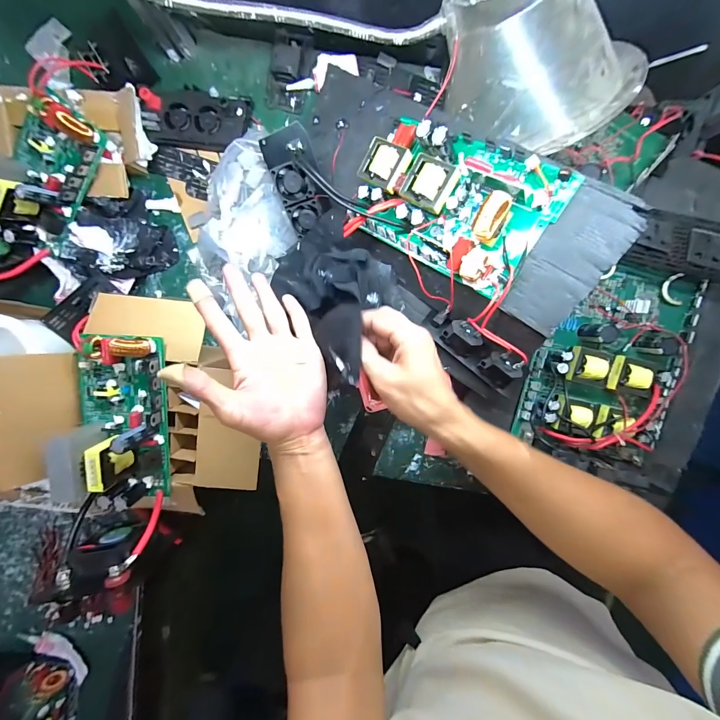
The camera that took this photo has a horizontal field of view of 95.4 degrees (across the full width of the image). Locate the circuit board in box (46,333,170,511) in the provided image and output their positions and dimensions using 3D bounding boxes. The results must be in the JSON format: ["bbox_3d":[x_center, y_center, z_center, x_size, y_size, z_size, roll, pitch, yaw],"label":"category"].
[{"bbox_3d":[-0.275,0.068,0.354,0.106,0.057,0.188,5,98,0],"label":"circuit board in box"}]

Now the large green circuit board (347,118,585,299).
[{"bbox_3d":[0.087,-0.169,0.336,0.208,0.056,0.135,35,104,15],"label":"large green circuit board"}]

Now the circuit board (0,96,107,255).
[{"bbox_3d":[-0.403,-0.233,0.415,0.091,0.061,0.181,39,97,-5],"label":"circuit board"}]

